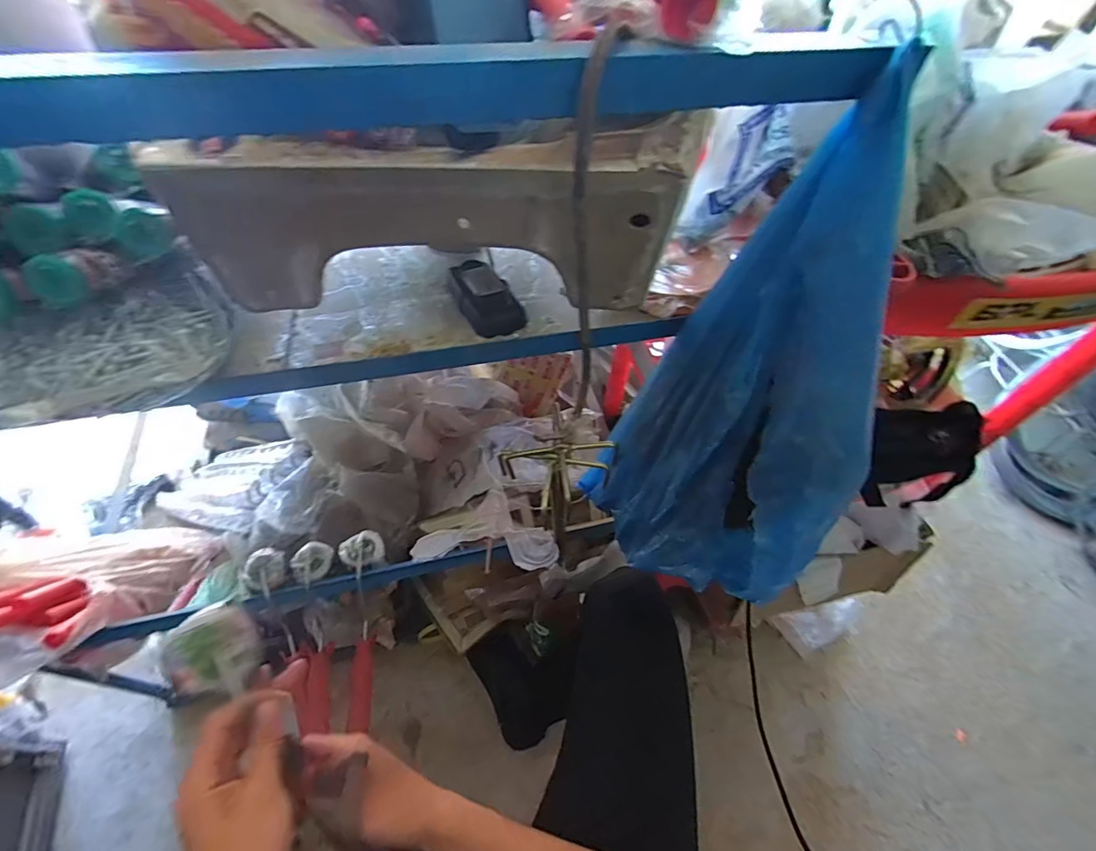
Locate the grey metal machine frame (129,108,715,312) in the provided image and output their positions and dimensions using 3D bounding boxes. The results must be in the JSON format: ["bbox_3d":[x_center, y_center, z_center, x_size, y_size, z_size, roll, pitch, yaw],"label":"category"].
[{"bbox_3d":[-0.076,-0.145,0.357,0.347,0.128,0.071,1,54,-3],"label":"grey metal machine frame"}]

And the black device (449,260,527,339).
[{"bbox_3d":[-0.061,-0.126,0.463,0.047,0.024,0.097,-23,59,-19],"label":"black device"}]

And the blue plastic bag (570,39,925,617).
[{"bbox_3d":[0.174,-0.013,0.403,0.053,0.456,0.209,-22,56,-43],"label":"blue plastic bag"}]

